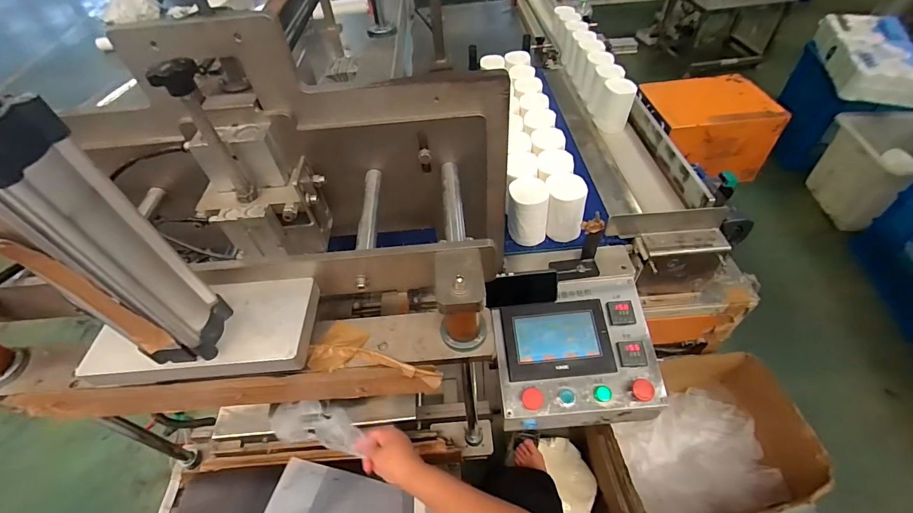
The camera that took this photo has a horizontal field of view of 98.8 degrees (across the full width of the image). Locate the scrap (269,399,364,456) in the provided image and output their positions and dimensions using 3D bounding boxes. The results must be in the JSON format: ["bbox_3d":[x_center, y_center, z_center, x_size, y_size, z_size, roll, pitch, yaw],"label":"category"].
[{"bbox_3d":[-0.230,0.290,0.663,0.180,0.047,0.079,6,49,27],"label":"scrap"}]

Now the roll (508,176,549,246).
[{"bbox_3d":[0.158,-0.099,0.871,0.081,0.127,0.081,-1,50,4],"label":"roll"}]

